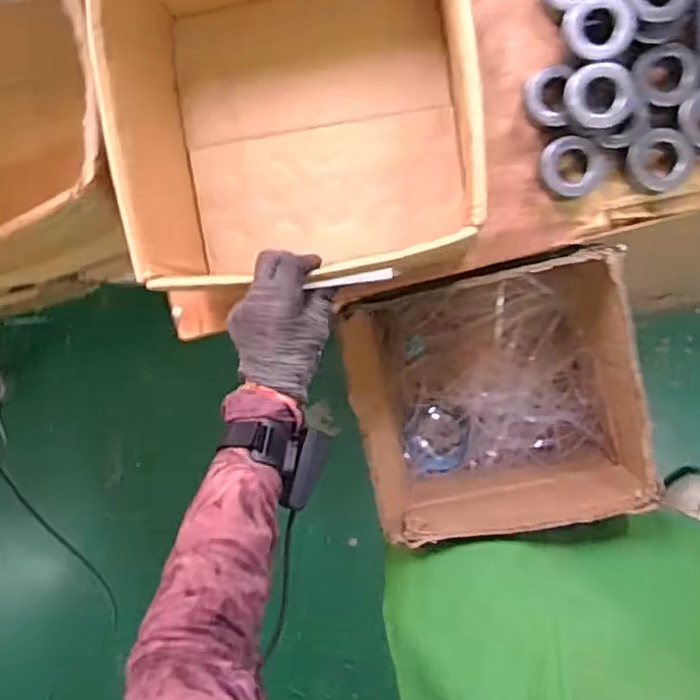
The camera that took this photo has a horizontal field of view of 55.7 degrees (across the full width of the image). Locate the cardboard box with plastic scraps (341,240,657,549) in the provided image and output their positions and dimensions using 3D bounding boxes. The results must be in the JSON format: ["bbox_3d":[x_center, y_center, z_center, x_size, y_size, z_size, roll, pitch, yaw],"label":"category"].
[{"bbox_3d":[0.191,0.047,0.888,0.322,0.285,0.301,-12,93,9],"label":"cardboard box with plastic scraps"}]

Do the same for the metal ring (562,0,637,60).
[{"bbox_3d":[0.236,-0.308,0.629,0.063,0.016,0.063,41,99,3],"label":"metal ring"}]

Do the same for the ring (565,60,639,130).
[{"bbox_3d":[0.242,-0.246,0.642,0.063,0.018,0.059,2,108,18],"label":"ring"}]

